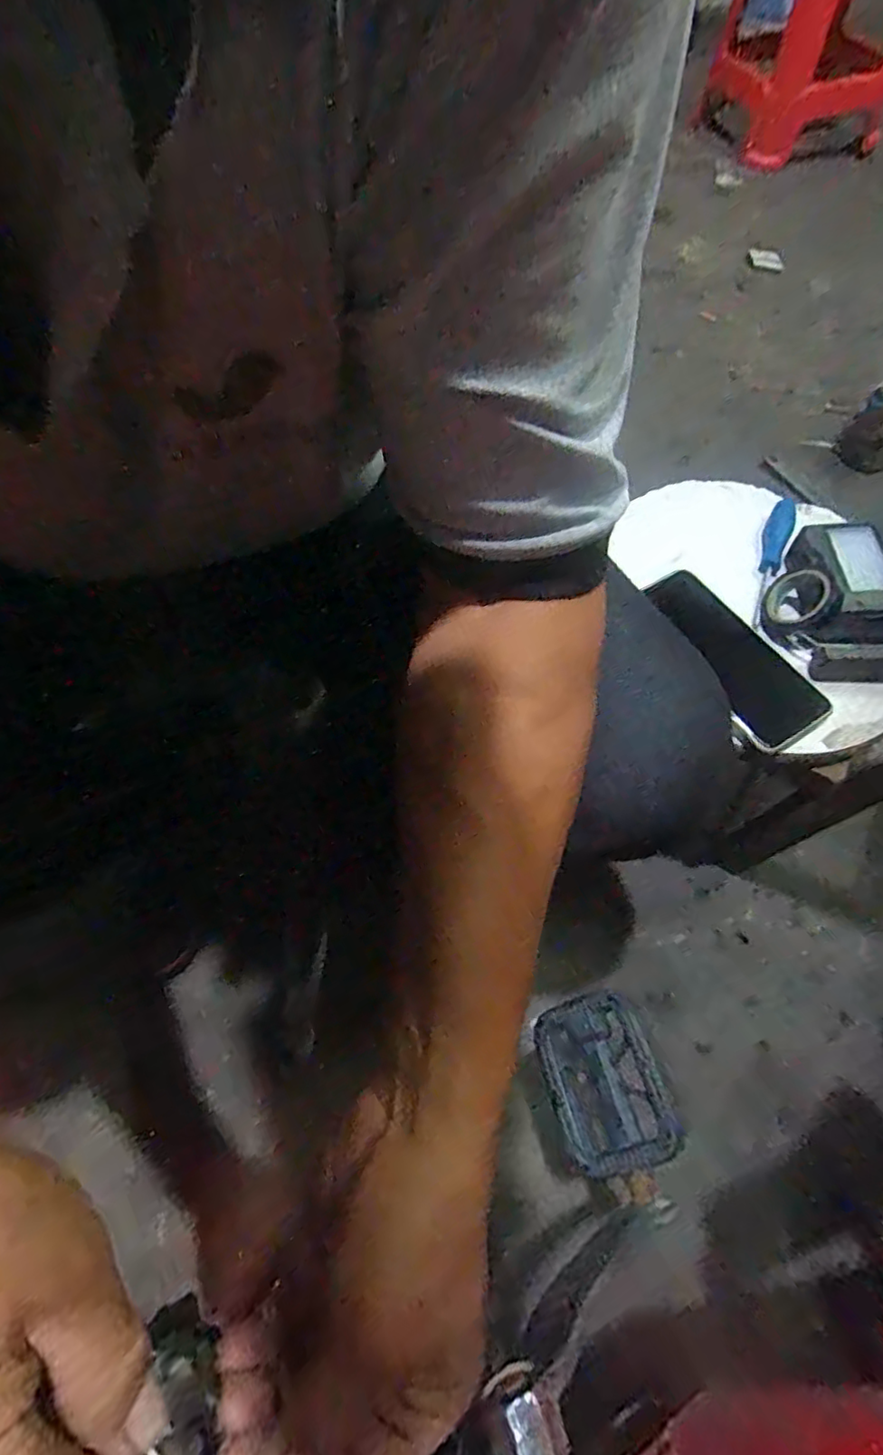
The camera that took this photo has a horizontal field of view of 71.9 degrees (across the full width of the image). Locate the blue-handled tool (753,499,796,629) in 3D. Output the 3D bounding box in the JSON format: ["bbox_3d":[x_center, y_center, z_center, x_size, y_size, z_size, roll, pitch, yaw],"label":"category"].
[{"bbox_3d":[0.281,-0.138,0.521,0.018,0.026,0.133,19,75,11],"label":"blue-handled tool"}]

